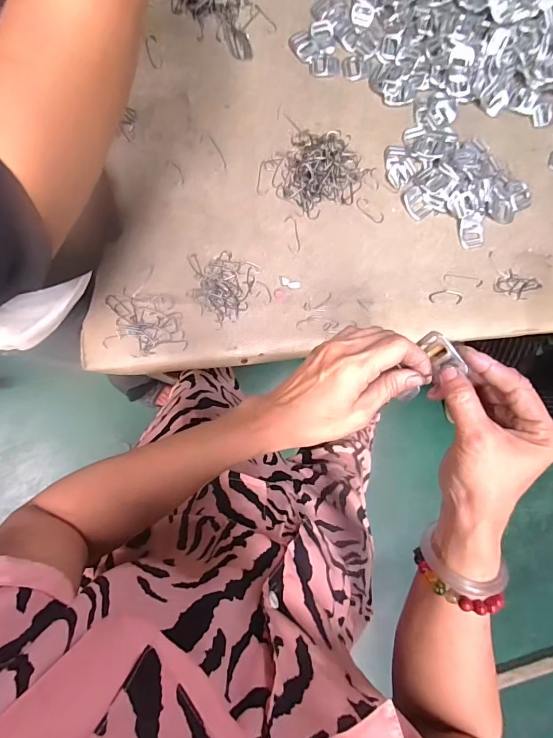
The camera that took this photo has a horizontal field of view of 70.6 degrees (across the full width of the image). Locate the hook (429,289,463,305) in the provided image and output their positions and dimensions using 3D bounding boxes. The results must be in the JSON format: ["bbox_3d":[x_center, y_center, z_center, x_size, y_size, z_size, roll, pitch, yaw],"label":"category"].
[{"bbox_3d":[0.207,-0.088,0.473,0.040,0.004,0.018,3,84,-4],"label":"hook"}]

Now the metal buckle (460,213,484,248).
[{"bbox_3d":[0.243,-0.170,0.483,0.030,0.006,0.041,-3,85,-4],"label":"metal buckle"}]

